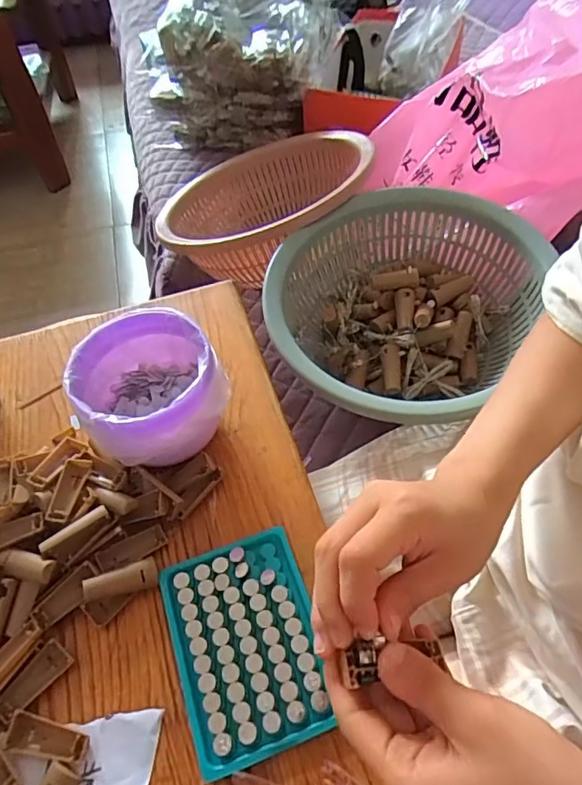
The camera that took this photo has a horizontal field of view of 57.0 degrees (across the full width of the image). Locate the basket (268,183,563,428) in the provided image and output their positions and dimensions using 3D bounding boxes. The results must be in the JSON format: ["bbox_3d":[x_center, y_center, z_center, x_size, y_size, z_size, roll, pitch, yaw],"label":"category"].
[{"bbox_3d":[0.106,-0.086,0.567,0.243,0.114,0.282,26,59,23],"label":"basket"}]

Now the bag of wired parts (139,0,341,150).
[{"bbox_3d":[-0.081,-0.536,0.874,0.281,0.200,0.210,6,53,10],"label":"bag of wired parts"}]

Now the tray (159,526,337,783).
[{"bbox_3d":[-0.030,0.163,0.355,0.093,0.008,0.129,-18,53,-8],"label":"tray"}]

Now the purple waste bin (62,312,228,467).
[{"bbox_3d":[-0.108,0.002,0.430,0.109,0.080,0.111,-29,55,-16],"label":"purple waste bin"}]

